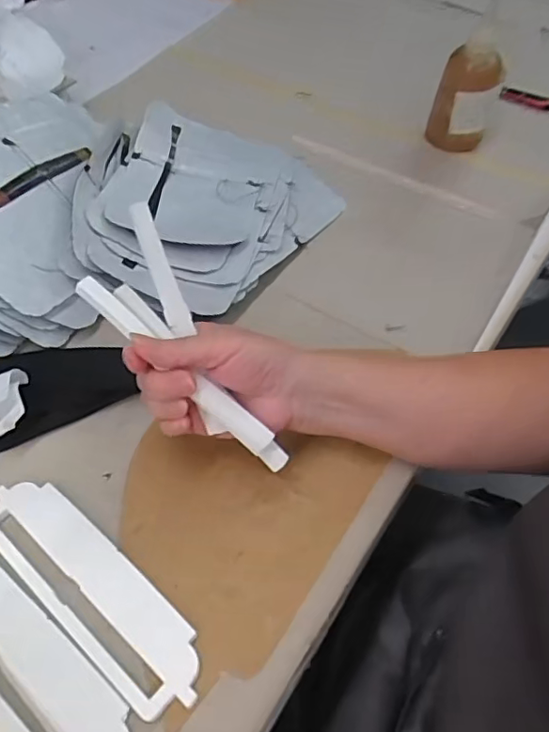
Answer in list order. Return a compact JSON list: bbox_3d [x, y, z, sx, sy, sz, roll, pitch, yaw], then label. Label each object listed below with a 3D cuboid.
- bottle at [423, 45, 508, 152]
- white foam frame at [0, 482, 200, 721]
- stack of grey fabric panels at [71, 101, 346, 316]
[{"bbox_3d":[0.205,-0.291,0.609,0.061,0.092,0.062,18,57,10],"label":"bottle"},{"bbox_3d":[-0.117,0.137,0.357,0.180,0.007,0.051,37,62,21],"label":"white foam frame"},{"bbox_3d":[-0.071,-0.152,0.532,0.205,0.025,0.243,32,57,4],"label":"stack of grey fabric panels"}]

